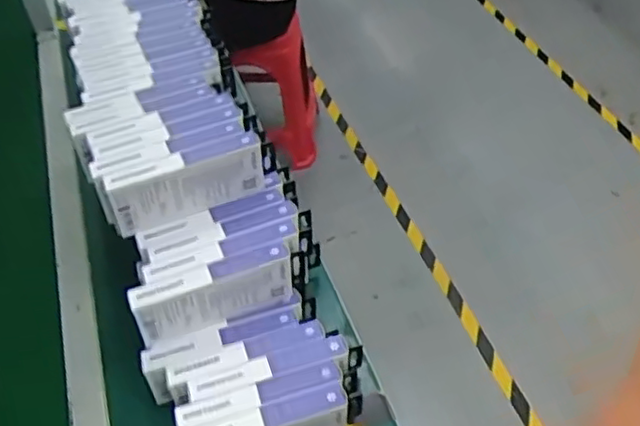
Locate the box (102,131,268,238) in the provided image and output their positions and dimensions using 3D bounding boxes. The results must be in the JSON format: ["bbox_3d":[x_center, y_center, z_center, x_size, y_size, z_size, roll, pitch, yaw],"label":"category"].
[{"bbox_3d":[-0.146,-0.035,0.734,0.176,0.070,0.029,-21,48,-19],"label":"box"}]

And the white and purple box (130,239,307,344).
[{"bbox_3d":[-0.108,0.084,0.718,0.188,0.070,0.028,-18,47,-16],"label":"white and purple box"}]

